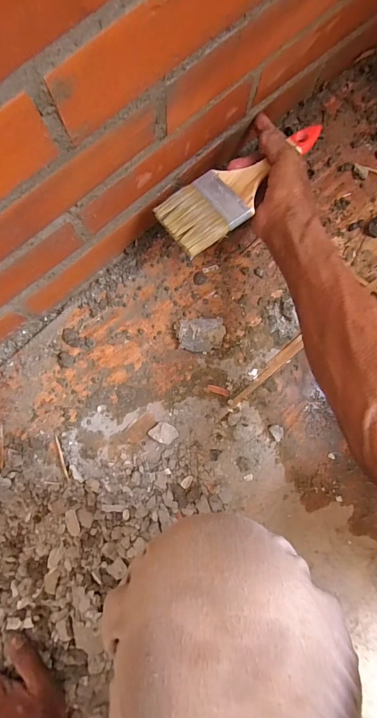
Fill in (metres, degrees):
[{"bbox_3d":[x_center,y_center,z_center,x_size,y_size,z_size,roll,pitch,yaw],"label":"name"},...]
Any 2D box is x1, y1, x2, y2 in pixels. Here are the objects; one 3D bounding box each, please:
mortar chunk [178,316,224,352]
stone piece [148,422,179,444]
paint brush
[{"bbox_3d":[0.017,-0.032,0.466,0.059,0.018,0.042,-3,87,-2],"label":"mortar chunk"},{"bbox_3d":[-0.032,0.096,0.458,0.035,0.015,0.026,30,87,0],"label":"stone piece"},{"bbox_3d":[0.061,-0.198,0.396,0.199,0.019,0.075,-37,89,-3],"label":"paint brush"}]

